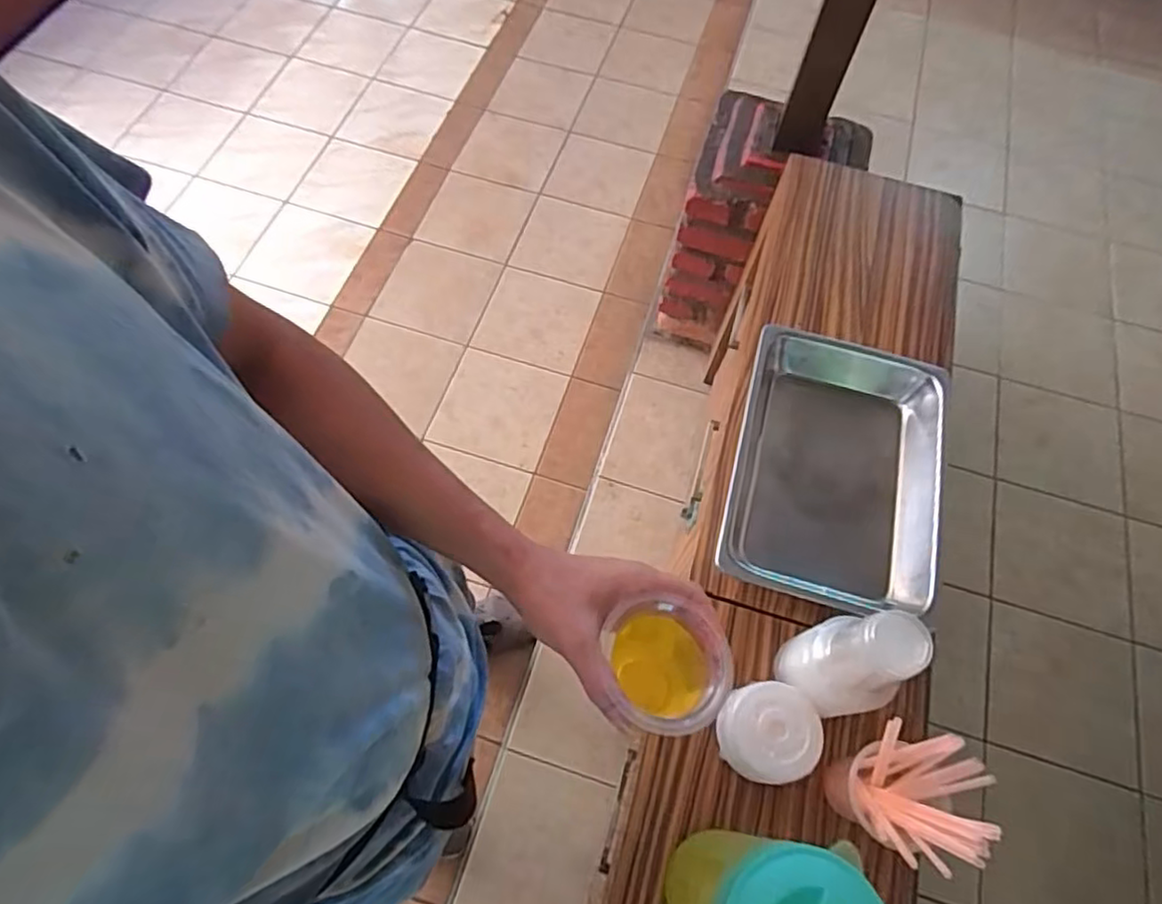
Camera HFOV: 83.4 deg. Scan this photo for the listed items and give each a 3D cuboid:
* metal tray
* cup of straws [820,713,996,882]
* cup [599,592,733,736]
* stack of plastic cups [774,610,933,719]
[{"bbox_3d":[0.328,0.024,0.829,0.256,0.076,0.360,16,65,4],"label":"metal tray"},{"bbox_3d":[0.302,0.320,0.611,0.102,0.136,0.095,1,65,-3],"label":"cup of straws"},{"bbox_3d":[0.059,0.153,0.459,0.079,0.094,0.082,-1,65,1],"label":"cup"},{"bbox_3d":[0.259,0.207,0.645,0.079,0.195,0.077,26,66,9],"label":"stack of plastic cups"}]

